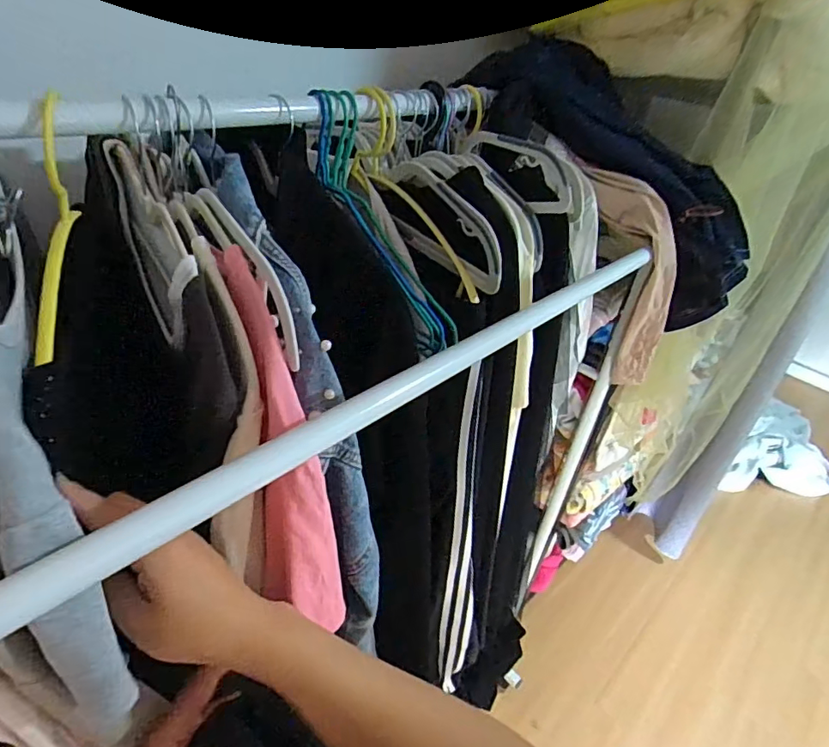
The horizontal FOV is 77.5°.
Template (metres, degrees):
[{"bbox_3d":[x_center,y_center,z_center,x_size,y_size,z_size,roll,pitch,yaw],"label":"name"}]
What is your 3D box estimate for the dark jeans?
[{"bbox_3d":[0.334,-0.293,0.787,0.478,0.154,0.173,45,38,-7],"label":"dark jeans"}]

